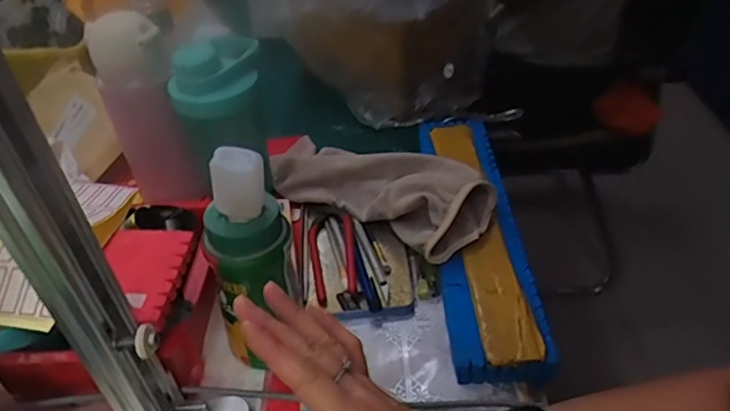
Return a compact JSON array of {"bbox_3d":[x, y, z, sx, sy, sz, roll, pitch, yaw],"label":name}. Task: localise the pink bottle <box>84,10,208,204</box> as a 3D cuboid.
[{"bbox_3d":[-0.216,-0.086,0.581,0.068,0.184,0.090,-20,43,-18],"label":"pink bottle"}]

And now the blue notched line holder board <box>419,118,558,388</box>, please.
[{"bbox_3d":[0.105,0.017,0.560,0.080,0.047,0.328,-3,41,0],"label":"blue notched line holder board"}]

